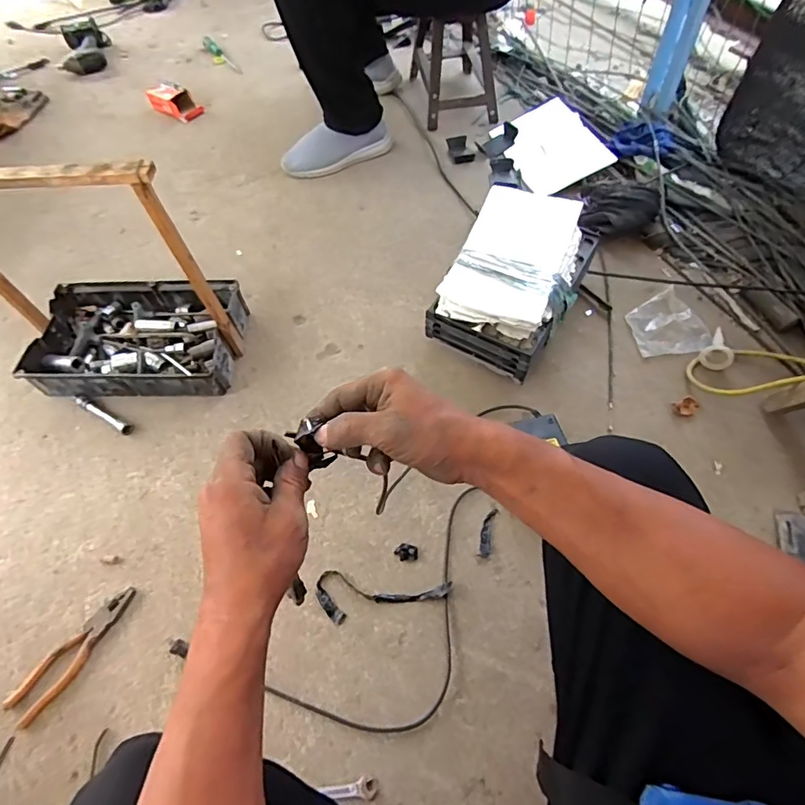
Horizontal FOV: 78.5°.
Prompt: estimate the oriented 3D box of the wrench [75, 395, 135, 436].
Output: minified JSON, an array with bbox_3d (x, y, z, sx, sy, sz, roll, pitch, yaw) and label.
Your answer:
[{"bbox_3d":[-0.520,0.018,0.855,0.129,0.016,0.021,26,63,18],"label":"wrench"}]

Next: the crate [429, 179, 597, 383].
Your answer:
[{"bbox_3d":[0.197,-0.215,0.863,0.208,0.124,0.305,22,62,16],"label":"crate"}]

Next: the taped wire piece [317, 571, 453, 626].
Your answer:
[{"bbox_3d":[-0.027,0.278,0.694,0.189,0.008,0.067,2,59,5],"label":"taped wire piece"}]

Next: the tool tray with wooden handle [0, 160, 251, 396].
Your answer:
[{"bbox_3d":[-0.480,-0.191,0.775,0.357,0.357,0.217,1,59,1],"label":"tool tray with wooden handle"}]

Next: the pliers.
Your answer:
[{"bbox_3d":[-0.439,0.337,0.668,0.051,0.013,0.185,34,66,21],"label":"pliers"}]

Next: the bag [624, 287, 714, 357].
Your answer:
[{"bbox_3d":[0.476,-0.137,0.891,0.118,0.014,0.122,-23,68,4],"label":"bag"}]

